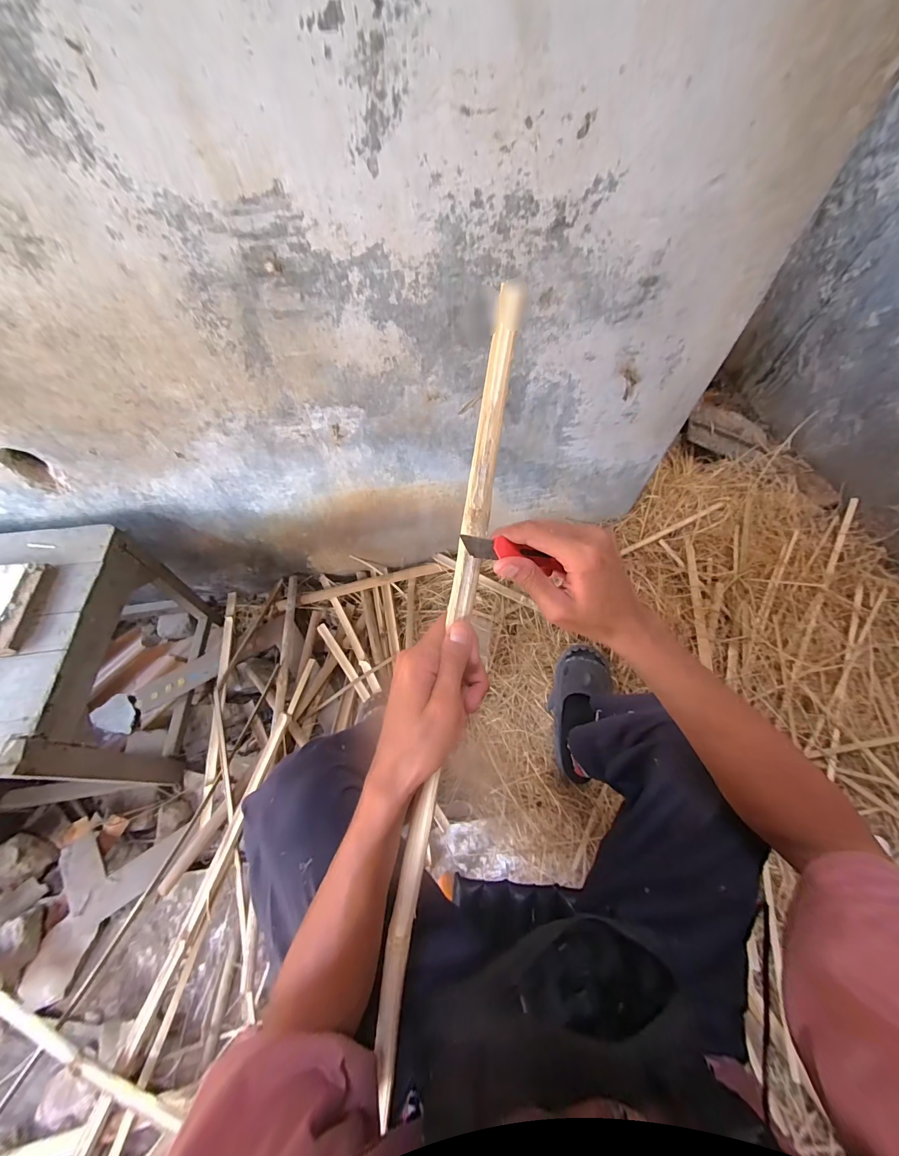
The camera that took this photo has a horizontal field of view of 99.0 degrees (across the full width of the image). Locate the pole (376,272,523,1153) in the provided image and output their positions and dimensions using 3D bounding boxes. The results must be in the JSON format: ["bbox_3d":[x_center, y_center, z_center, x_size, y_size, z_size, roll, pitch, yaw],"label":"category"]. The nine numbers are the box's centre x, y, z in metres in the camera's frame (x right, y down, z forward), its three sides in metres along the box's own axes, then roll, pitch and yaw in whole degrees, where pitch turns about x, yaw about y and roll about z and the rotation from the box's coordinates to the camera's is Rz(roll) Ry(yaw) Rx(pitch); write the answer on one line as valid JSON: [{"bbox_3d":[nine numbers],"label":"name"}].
[{"bbox_3d":[-0.008,0.130,0.322,0.029,0.016,0.689,11,97,6],"label":"pole"}]

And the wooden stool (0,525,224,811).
[{"bbox_3d":[-0.805,0.186,0.760,0.431,0.423,0.427,-7,63,-3],"label":"wooden stool"}]

